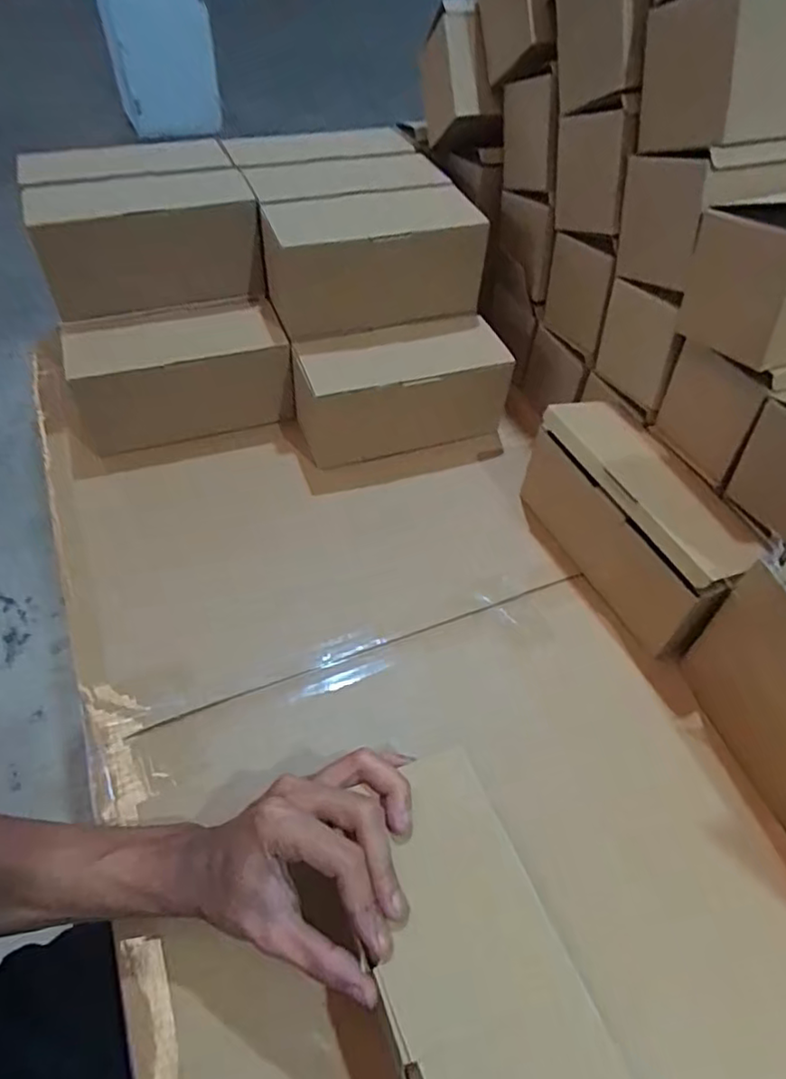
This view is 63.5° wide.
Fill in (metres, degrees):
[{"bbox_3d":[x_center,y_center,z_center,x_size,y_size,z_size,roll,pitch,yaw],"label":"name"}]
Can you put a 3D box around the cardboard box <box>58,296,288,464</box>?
[{"bbox_3d":[-0.219,-0.172,0.665,0.213,0.099,0.105,-10,51,-11],"label":"cardboard box"}]

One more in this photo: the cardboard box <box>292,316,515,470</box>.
[{"bbox_3d":[0.003,-0.161,0.691,0.224,0.103,0.089,-13,52,-14],"label":"cardboard box"}]

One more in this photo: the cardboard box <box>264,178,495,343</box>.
[{"bbox_3d":[-0.023,-0.313,0.693,0.220,0.103,0.127,-12,50,-13],"label":"cardboard box"}]

